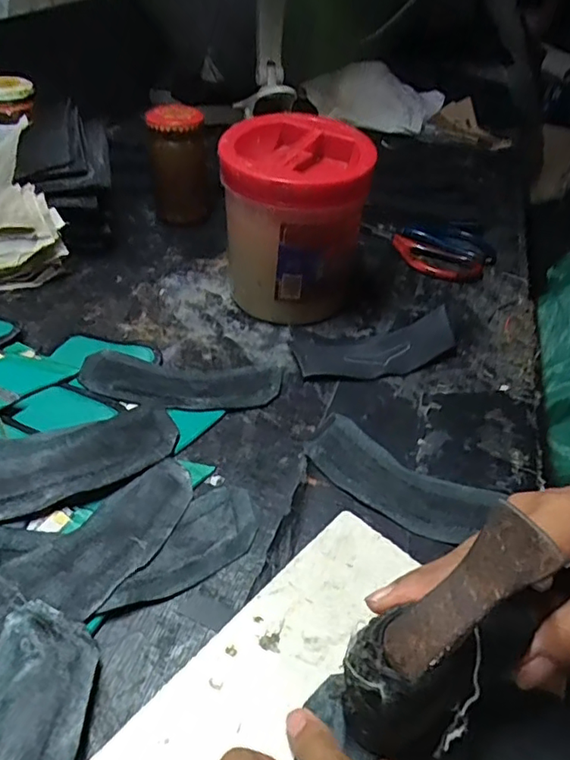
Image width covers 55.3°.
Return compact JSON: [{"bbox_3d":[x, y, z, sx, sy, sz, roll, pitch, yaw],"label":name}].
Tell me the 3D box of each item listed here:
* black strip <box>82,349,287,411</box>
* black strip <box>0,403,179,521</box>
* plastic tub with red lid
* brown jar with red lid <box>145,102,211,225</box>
[{"bbox_3d":[-0.077,0.002,0.410,0.147,0.007,0.055,4,41,-2],"label":"black strip"},{"bbox_3d":[-0.147,0.048,0.328,0.161,0.025,0.072,-13,45,-20],"label":"black strip"},{"bbox_3d":[0.006,-0.130,0.464,0.114,0.144,0.110,3,41,-3],"label":"plastic tub with red lid"},{"bbox_3d":[-0.112,-0.225,0.583,0.057,0.114,0.062,3,41,-3],"label":"brown jar with red lid"}]

